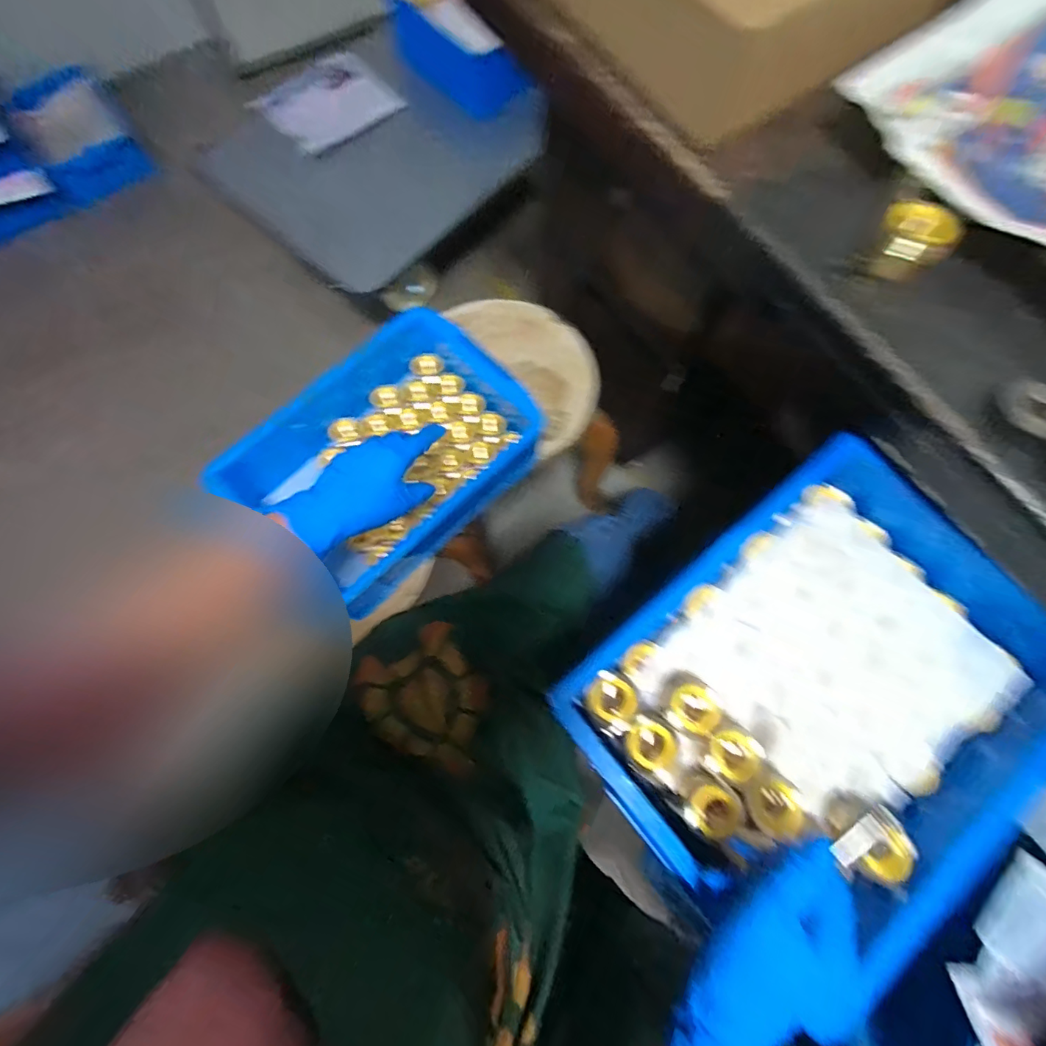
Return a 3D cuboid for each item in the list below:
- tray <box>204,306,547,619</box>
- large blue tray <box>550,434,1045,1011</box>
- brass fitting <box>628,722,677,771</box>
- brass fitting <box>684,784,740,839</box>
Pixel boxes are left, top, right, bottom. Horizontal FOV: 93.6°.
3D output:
[{"bbox_3d":[-0.165,-0.079,0.623,0.350,0.113,0.230,-44,78,-10],"label":"tray"},{"bbox_3d":[0.241,0.119,0.386,0.338,0.066,0.258,-39,77,-9],"label":"large blue tray"},{"bbox_3d":[0.097,0.169,0.375,0.032,0.028,0.031,0,74,1],"label":"brass fitting"},{"bbox_3d":[0.140,0.212,0.360,0.032,0.019,0.033,-13,58,22],"label":"brass fitting"}]

